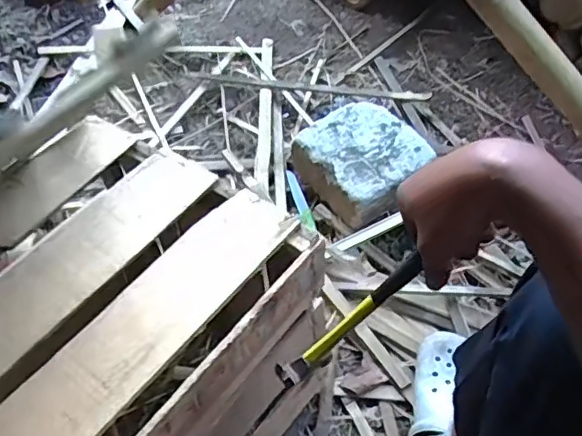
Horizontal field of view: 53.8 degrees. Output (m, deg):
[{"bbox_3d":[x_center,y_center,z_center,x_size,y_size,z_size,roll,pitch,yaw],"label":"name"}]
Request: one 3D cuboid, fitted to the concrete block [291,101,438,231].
[{"bbox_3d":[0.134,-0.098,1.068,0.194,0.115,0.207,-33,60,-20],"label":"concrete block"}]

